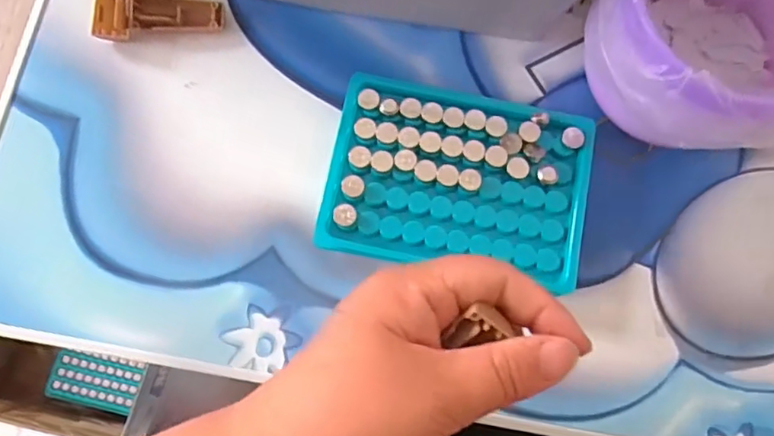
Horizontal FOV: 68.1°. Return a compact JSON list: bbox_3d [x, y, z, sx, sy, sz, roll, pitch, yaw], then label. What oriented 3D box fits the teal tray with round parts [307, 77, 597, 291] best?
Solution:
[{"bbox_3d":[0.037,-0.018,0.303,0.131,0.023,0.092,11,76,1],"label":"teal tray with round parts"}]

